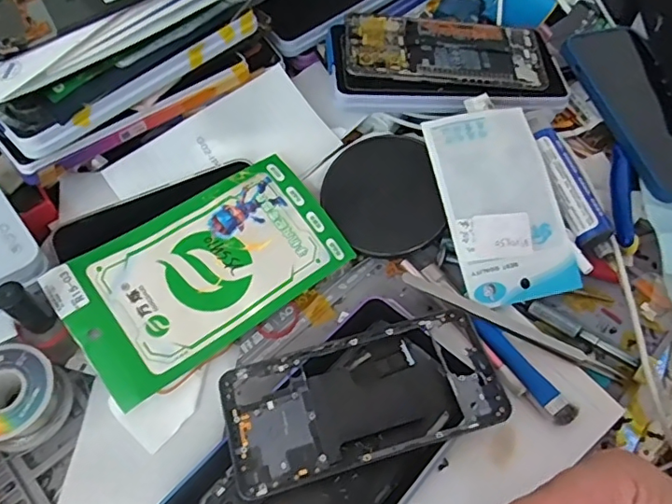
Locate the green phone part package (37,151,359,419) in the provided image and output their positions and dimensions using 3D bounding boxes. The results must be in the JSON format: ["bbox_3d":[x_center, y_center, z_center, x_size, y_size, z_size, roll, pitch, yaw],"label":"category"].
[{"bbox_3d":[-0.085,0.010,0.348,0.175,0.011,0.098,-34,80,-22],"label":"green phone part package"}]

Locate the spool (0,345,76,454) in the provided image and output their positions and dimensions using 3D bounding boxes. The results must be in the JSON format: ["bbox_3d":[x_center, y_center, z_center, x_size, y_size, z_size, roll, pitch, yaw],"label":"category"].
[{"bbox_3d":[-0.187,0.086,0.306,0.047,0.041,0.052,15,59,8],"label":"spool"}]

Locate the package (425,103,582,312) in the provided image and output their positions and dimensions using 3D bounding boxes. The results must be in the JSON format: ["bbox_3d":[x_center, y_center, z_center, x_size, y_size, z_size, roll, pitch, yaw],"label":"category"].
[{"bbox_3d":[0.116,-0.037,0.369,0.081,0.007,0.141,-13,78,-8],"label":"package"}]

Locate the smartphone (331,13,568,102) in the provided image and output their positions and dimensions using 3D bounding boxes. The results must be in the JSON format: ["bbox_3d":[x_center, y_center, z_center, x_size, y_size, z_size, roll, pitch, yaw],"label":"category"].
[{"bbox_3d":[0.090,-0.158,0.424,0.181,0.012,0.087,-2,58,-3],"label":"smartphone"}]

